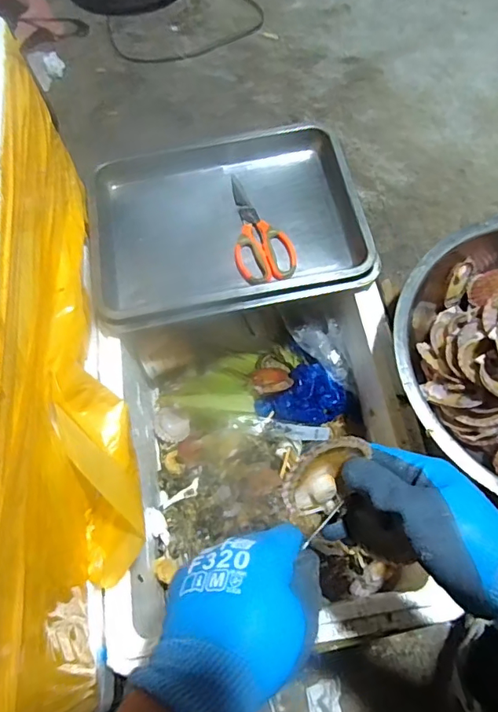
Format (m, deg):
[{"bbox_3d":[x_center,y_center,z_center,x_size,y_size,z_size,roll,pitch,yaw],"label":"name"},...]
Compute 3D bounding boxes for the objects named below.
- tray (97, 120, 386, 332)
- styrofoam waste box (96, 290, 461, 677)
[{"bbox_3d":[-0.035,-0.204,0.737,0.380,0.042,0.319,-10,66,-3],"label":"tray"},{"bbox_3d":[0.014,0.123,0.712,0.374,0.198,0.447,-6,65,-1],"label":"styrofoam waste box"}]

